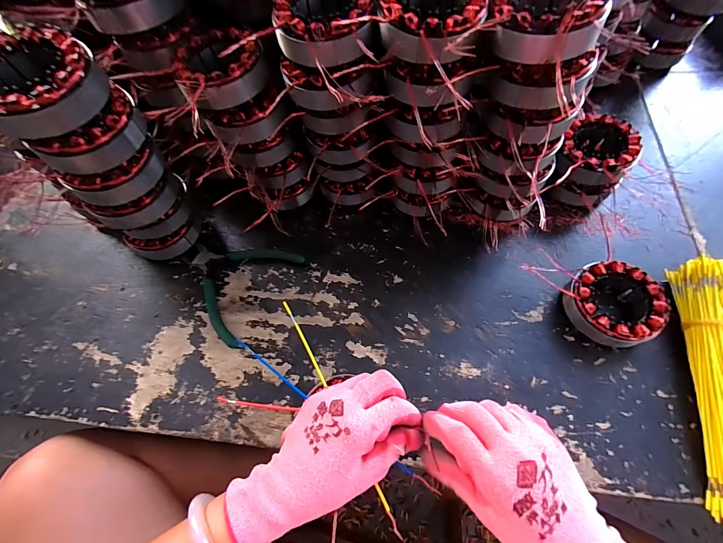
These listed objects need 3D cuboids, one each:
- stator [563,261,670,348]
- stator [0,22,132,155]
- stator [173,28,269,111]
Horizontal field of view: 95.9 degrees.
[{"bbox_3d":[0.267,0.034,0.352,0.088,0.039,0.089,-1,66,3],"label":"stator"},{"bbox_3d":[-0.249,-0.142,0.259,0.087,0.052,0.087,38,73,18],"label":"stator"},{"bbox_3d":[-0.137,-0.199,0.318,0.084,0.033,0.085,-33,68,-11],"label":"stator"}]

